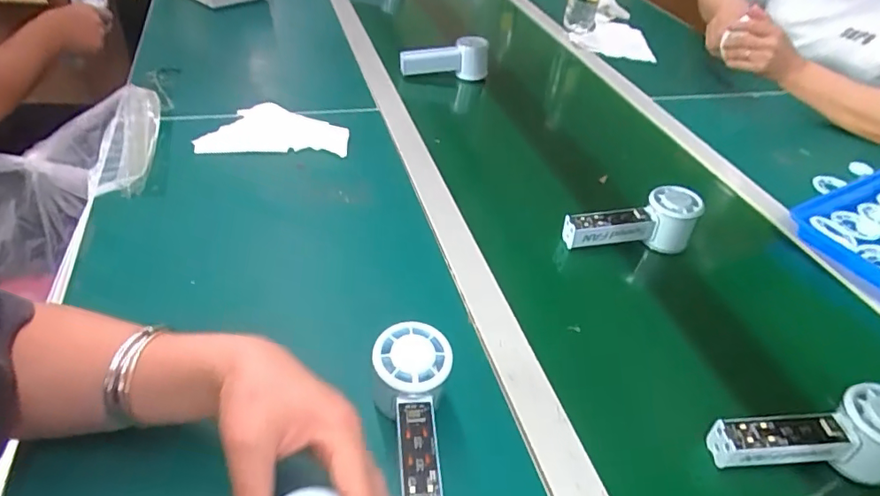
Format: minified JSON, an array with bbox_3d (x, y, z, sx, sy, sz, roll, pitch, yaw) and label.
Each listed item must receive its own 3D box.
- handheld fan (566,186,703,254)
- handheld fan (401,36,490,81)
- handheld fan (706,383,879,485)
[{"bbox_3d":[0.216,-0.032,0.615,0.151,0.060,0.051,-1,42,-10],"label":"handheld fan"},{"bbox_3d":[0.010,-0.340,0.957,0.158,0.070,0.051,-2,42,-11],"label":"handheld fan"},{"bbox_3d":[0.291,0.150,0.425,0.155,0.058,0.056,-6,41,4],"label":"handheld fan"}]

